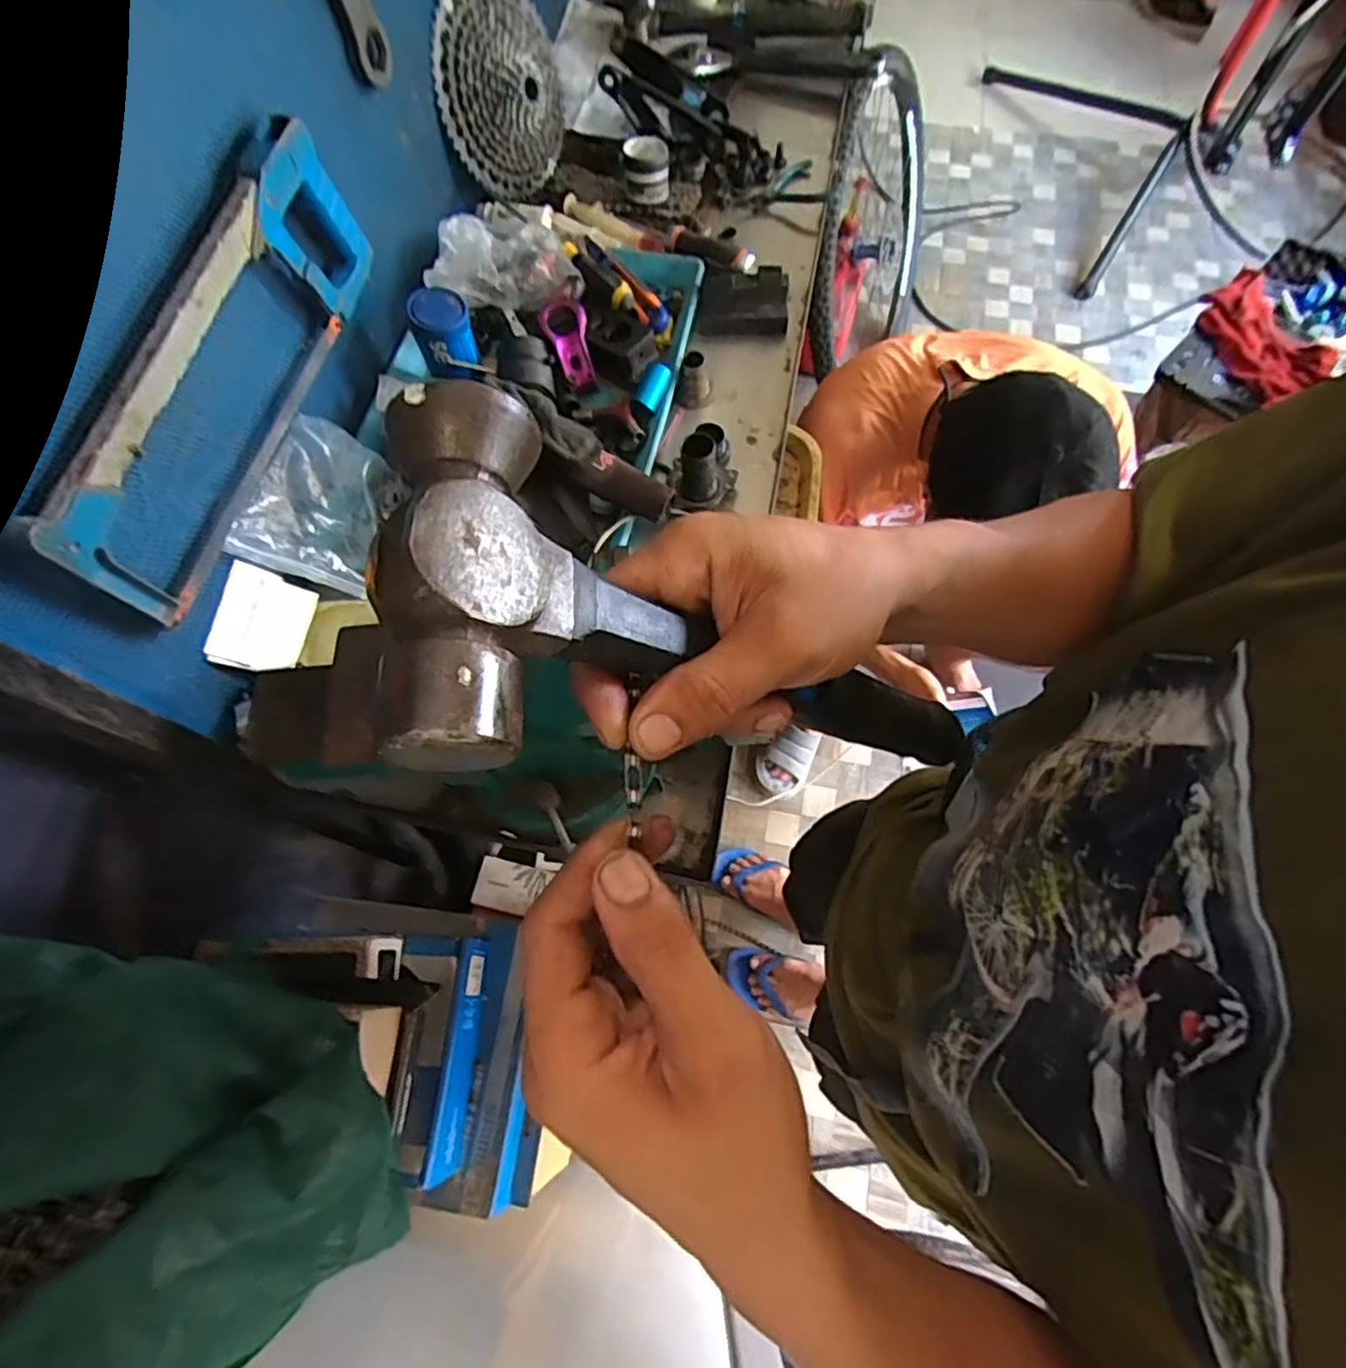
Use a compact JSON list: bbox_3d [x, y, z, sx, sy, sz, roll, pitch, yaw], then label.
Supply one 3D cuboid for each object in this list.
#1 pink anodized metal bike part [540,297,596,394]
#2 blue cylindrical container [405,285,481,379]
[{"bbox_3d":[-0.108,-0.355,0.708,0.045,0.034,0.089,-14,102,-4],"label":"pink anodized metal bike part"},{"bbox_3d":[-0.223,-0.342,0.661,0.056,0.060,0.062,-21,69,-7],"label":"blue cylindrical container"}]

